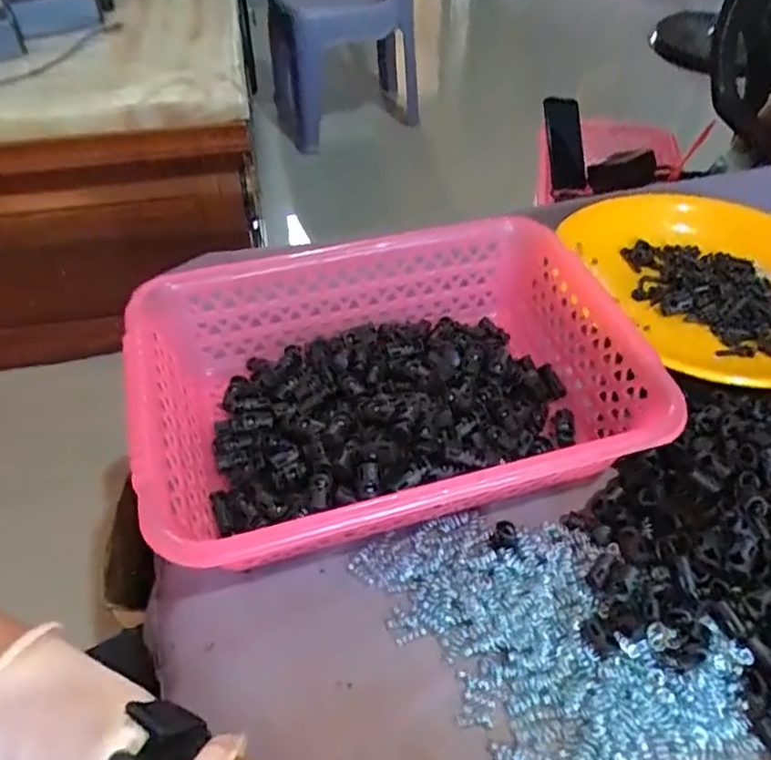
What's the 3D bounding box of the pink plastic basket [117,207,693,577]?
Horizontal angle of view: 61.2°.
[{"bbox_3d":[0.003,0.004,0.418,0.304,0.074,0.212,-13,49,-12],"label":"pink plastic basket"}]

